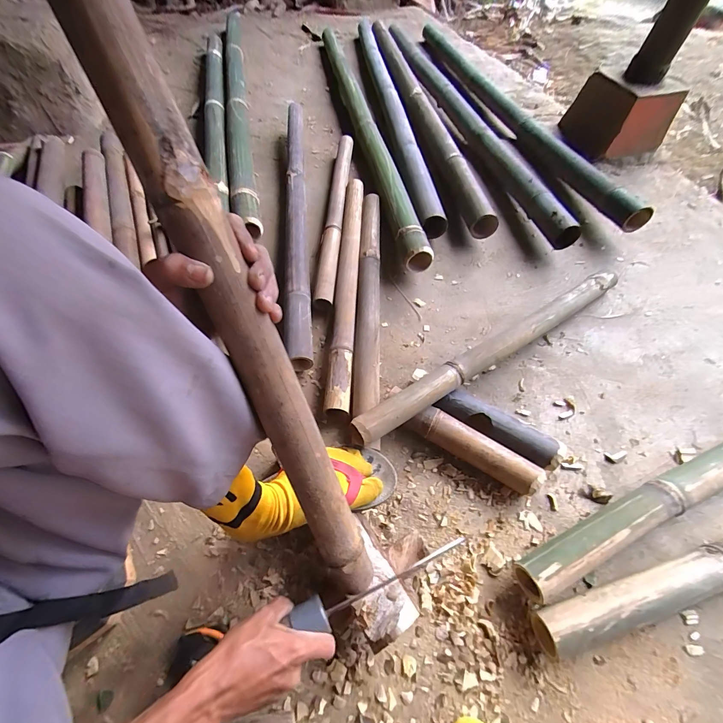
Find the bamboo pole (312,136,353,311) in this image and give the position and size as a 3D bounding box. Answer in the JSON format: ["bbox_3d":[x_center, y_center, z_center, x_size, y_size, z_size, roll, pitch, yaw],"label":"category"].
[{"bbox_3d":[-0.072,-0.410,0.925,0.055,0.044,0.672,1,60,3],"label":"bamboo pole"}]

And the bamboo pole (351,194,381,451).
[{"bbox_3d":[0.015,-0.167,0.778,0.049,0.060,0.617,1,60,2],"label":"bamboo pole"}]

